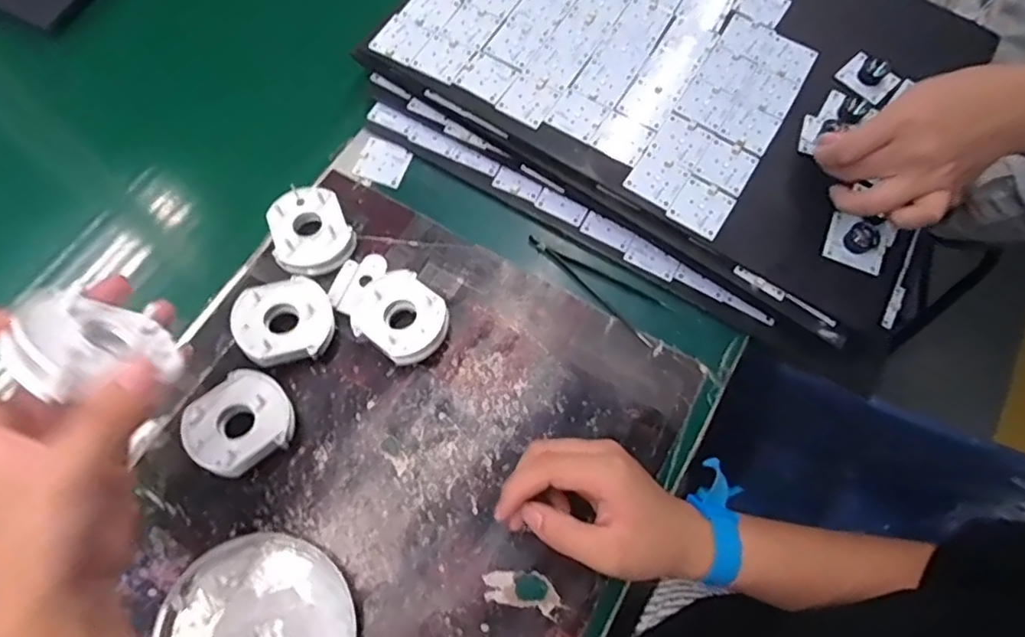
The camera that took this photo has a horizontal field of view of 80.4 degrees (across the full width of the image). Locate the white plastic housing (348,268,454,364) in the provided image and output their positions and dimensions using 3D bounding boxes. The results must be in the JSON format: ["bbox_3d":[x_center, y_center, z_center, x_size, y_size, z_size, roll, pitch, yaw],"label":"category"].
[{"bbox_3d":[-0.083,0.001,0.468,0.069,0.037,0.063,34,72,10],"label":"white plastic housing"}]

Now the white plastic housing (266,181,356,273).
[{"bbox_3d":[-0.164,-0.071,0.497,0.062,0.033,0.064,1,69,-2],"label":"white plastic housing"}]

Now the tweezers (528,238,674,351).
[{"bbox_3d":[0.074,-0.035,0.507,0.134,0.009,0.038,42,73,13],"label":"tweezers"}]

